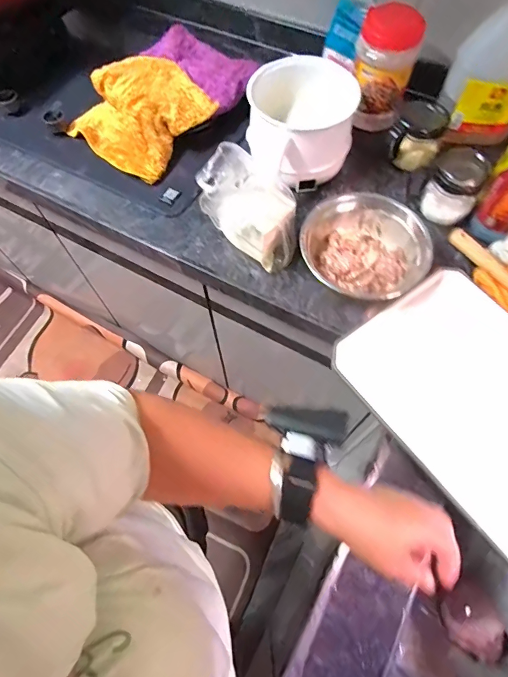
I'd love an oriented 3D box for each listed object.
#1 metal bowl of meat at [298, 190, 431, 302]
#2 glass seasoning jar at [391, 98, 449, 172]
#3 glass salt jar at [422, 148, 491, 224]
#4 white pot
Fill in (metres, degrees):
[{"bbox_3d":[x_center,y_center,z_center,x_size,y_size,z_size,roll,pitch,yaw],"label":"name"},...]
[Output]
[{"bbox_3d":[0.166,-0.143,0.594,0.177,0.071,0.152,21,67,9],"label":"metal bowl of meat"},{"bbox_3d":[0.270,-0.335,0.661,0.079,0.087,0.084,0,65,0],"label":"glass seasoning jar"},{"bbox_3d":[0.307,-0.234,0.613,0.074,0.091,0.069,0,65,0],"label":"glass salt jar"},{"bbox_3d":[0.073,-0.333,0.635,0.148,0.138,0.157,0,65,0],"label":"white pot"}]

